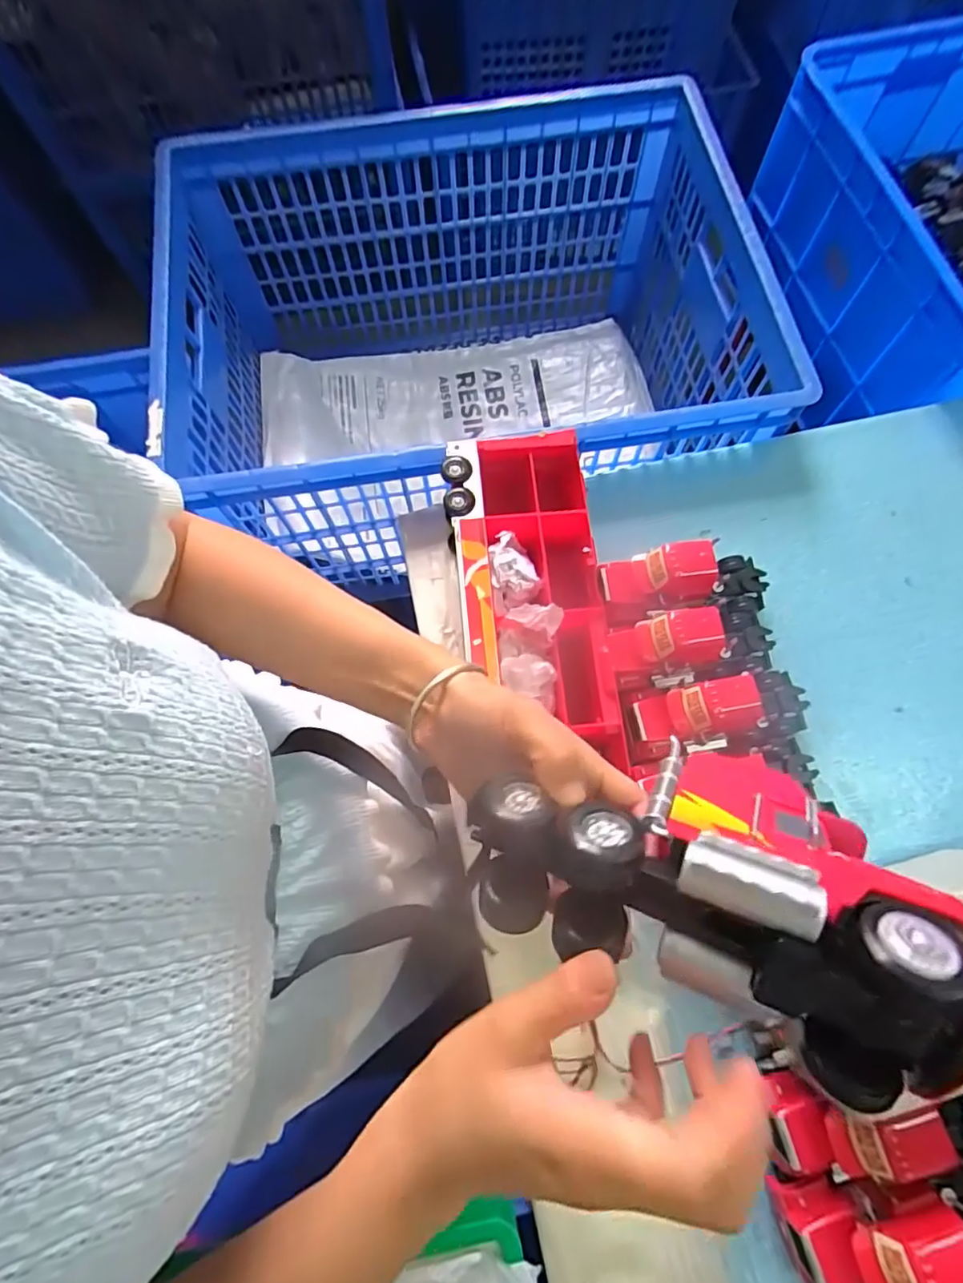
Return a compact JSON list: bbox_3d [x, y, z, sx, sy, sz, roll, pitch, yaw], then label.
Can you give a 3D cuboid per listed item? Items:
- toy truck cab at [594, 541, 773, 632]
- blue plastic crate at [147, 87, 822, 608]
[{"bbox_3d":[0.238,-0.075,0.644,0.200,0.089,0.087,-6,72,-16],"label":"toy truck cab"},{"bbox_3d":[-0.036,-0.486,0.989,0.827,0.434,0.694,-10,73,-2],"label":"blue plastic crate"}]

